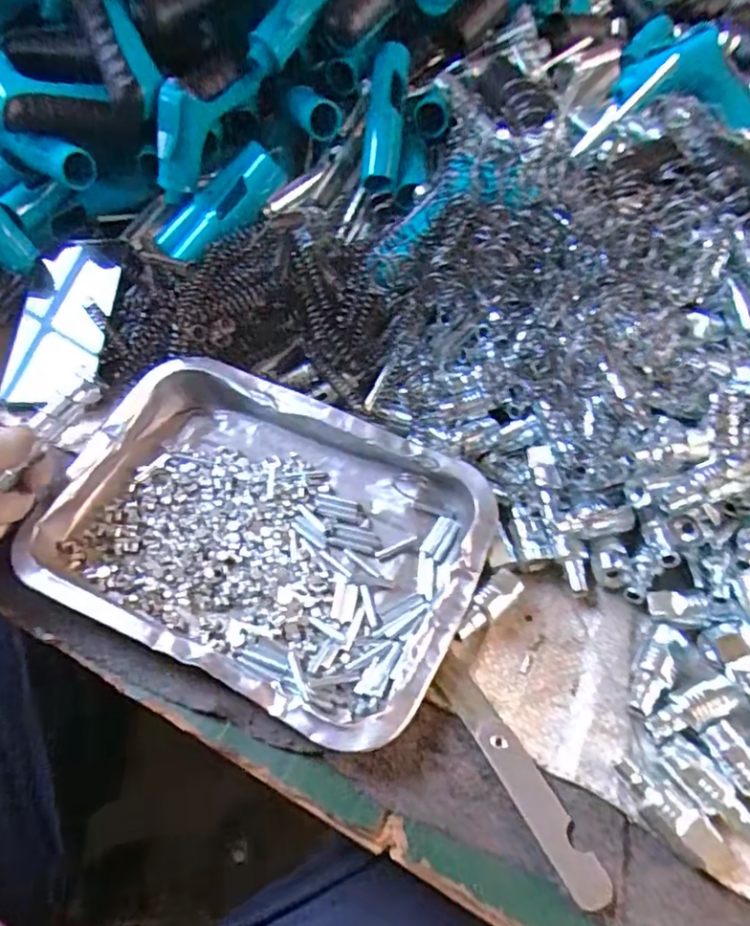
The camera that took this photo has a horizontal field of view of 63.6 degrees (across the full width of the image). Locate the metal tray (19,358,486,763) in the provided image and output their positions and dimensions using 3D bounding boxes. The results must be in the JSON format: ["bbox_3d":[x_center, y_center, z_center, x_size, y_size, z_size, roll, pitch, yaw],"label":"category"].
[{"bbox_3d":[-0.071,0.038,0.372,0.257,0.029,0.180,21,56,15],"label":"metal tray"}]

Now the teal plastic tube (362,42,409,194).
[{"bbox_3d":[0.007,-0.290,0.510,0.030,0.023,0.127,6,84,7],"label":"teal plastic tube"}]

